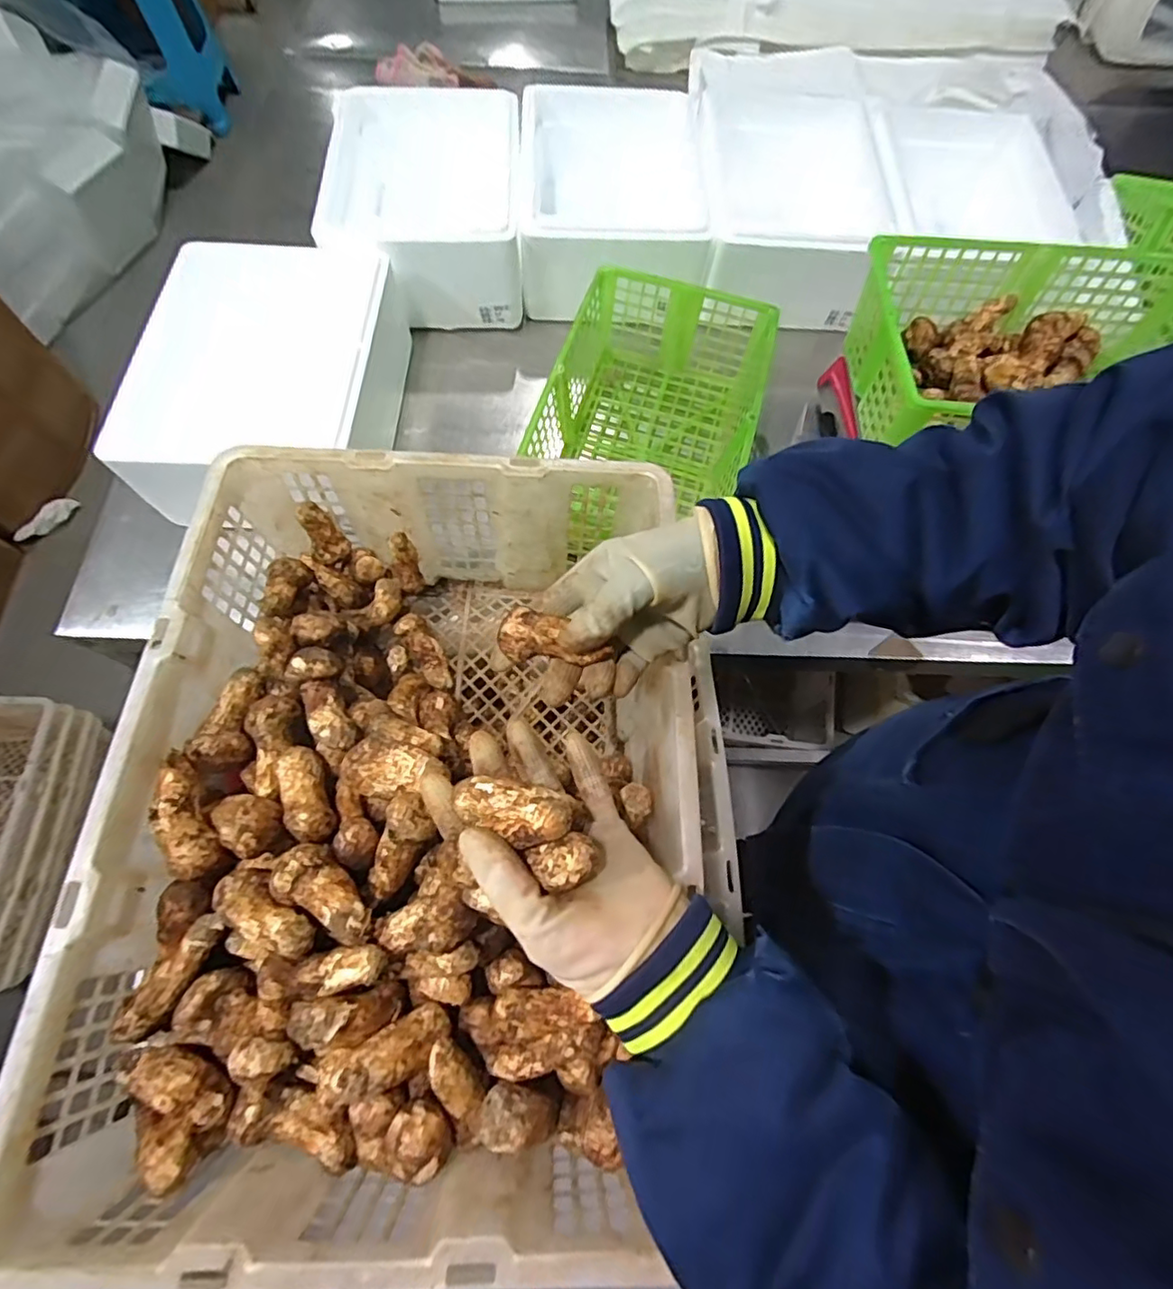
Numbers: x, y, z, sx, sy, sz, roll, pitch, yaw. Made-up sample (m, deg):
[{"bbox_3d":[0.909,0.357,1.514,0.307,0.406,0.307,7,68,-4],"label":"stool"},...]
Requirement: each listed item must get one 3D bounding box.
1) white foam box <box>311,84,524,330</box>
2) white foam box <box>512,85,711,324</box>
[{"bbox_3d":[-0.207,-0.560,0.753,0.242,0.126,0.294,-4,69,-4],"label":"white foam box"},{"bbox_3d":[0.038,-0.573,0.768,0.253,0.136,0.273,3,68,-2],"label":"white foam box"}]

